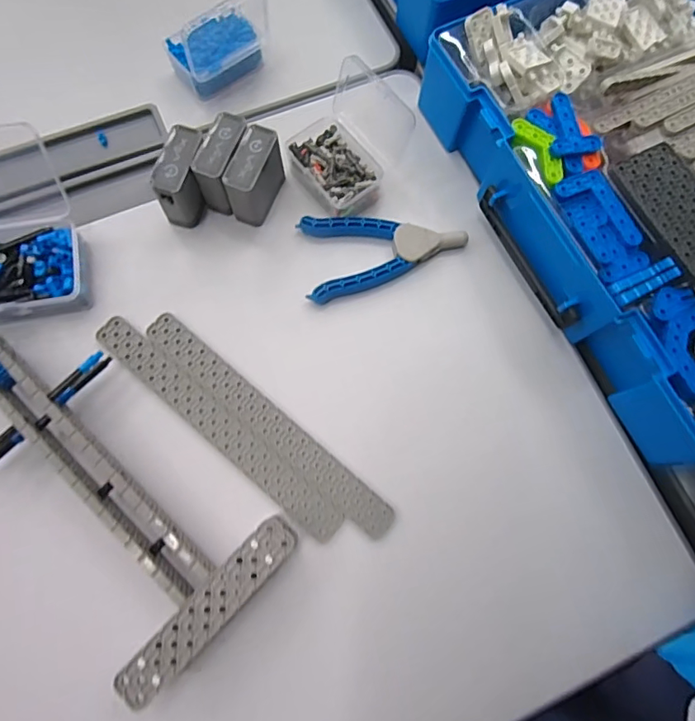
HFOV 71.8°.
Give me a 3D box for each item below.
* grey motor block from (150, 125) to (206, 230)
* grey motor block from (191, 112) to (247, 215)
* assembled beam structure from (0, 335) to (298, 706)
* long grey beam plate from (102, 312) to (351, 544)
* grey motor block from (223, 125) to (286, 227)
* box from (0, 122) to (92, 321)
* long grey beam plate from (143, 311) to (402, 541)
[{"bbox_3d":[-0.125,-0.139,0.374,0.023,0.054,0.056,11,74,2],"label":"grey motor block"},{"bbox_3d":[-0.096,-0.153,0.376,0.026,0.045,0.058,18,74,3],"label":"grey motor block"},{"bbox_3d":[-0.164,0.072,0.314,0.256,0.043,0.123,44,77,10],"label":"assembled beam structure"},{"bbox_3d":[-0.095,0.045,0.345,0.224,0.005,0.027,41,77,9],"label":"long grey beam plate"},{"bbox_3d":[-0.070,-0.141,0.377,0.028,0.053,0.055,20,74,4],"label":"grey motor block"},{"bbox_3d":[-0.249,-0.090,0.338,0.096,0.081,0.103,-11,74,-5],"label":"box"},{"bbox_3d":[-0.058,0.043,0.346,0.223,0.004,0.026,40,77,9],"label":"long grey beam plate"}]

